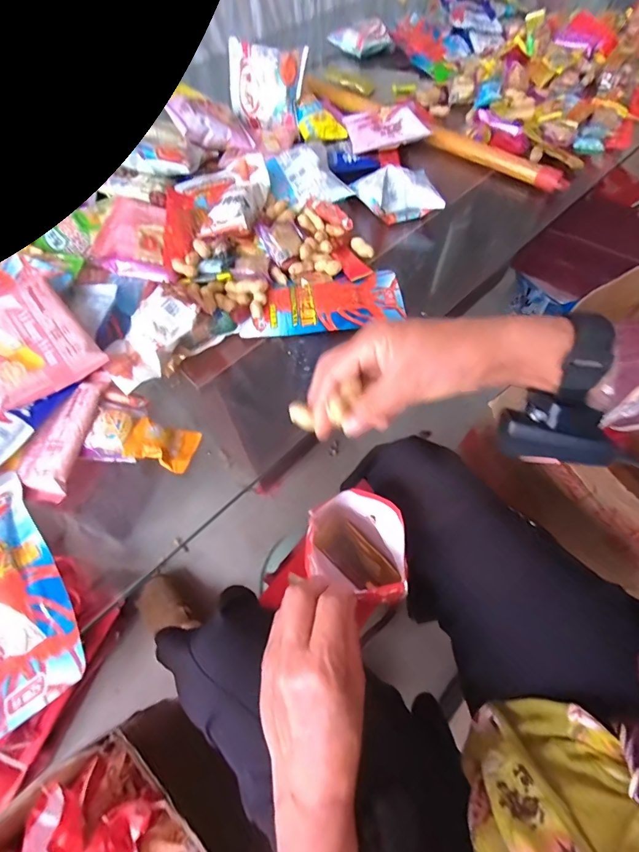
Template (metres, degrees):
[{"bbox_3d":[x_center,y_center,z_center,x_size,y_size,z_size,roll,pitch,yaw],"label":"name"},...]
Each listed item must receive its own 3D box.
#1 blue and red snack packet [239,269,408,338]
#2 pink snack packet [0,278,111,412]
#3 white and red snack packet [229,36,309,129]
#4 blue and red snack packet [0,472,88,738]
[{"bbox_3d":[0.004,-0.151,0.478,0.196,0.021,0.082,-12,61,-4],"label":"blue and red snack packet"},{"bbox_3d":[-0.304,-0.091,0.406,0.101,0.020,0.135,-38,84,-20],"label":"pink snack packet"},{"bbox_3d":[-0.085,-0.534,0.618,0.118,0.100,0.022,9,29,1],"label":"white and red snack packet"},{"bbox_3d":[-0.267,0.140,0.326,0.096,0.021,0.194,-31,64,-14],"label":"blue and red snack packet"}]

